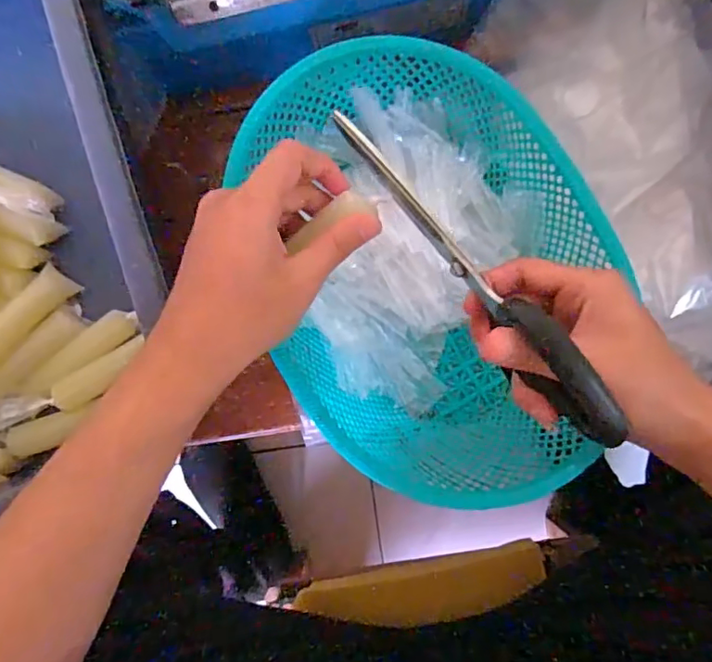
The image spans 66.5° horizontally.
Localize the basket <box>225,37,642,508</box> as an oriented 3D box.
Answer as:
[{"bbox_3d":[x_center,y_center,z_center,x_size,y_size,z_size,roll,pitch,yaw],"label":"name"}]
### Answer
[{"bbox_3d":[0.053,-0.046,0.389,0.218,0.092,0.309,-23,88,0],"label":"basket"}]

